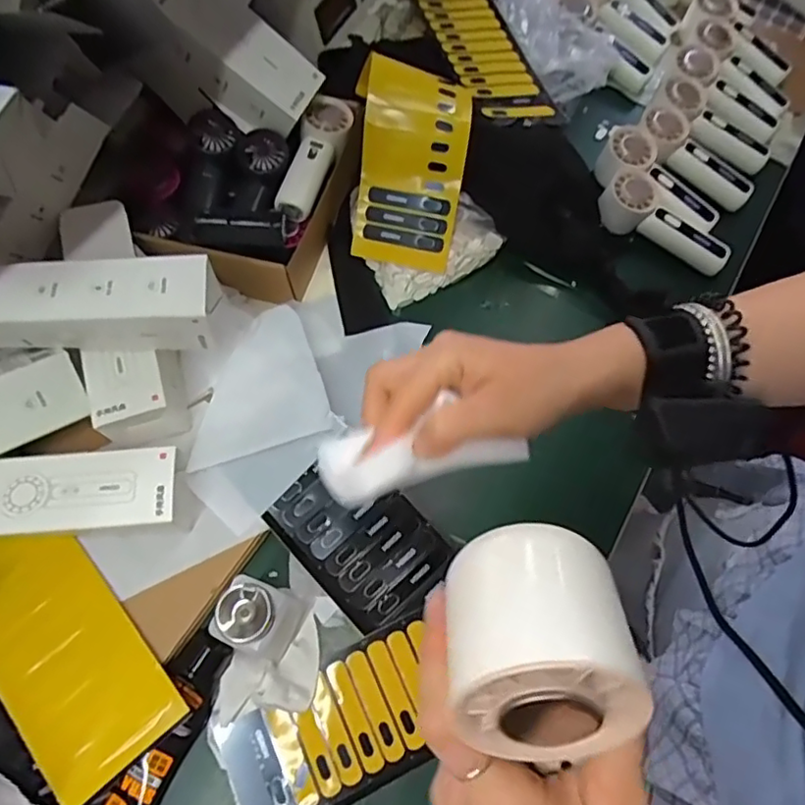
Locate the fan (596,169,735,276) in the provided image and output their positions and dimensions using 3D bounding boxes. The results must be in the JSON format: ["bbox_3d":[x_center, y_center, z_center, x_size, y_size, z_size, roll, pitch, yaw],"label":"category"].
[{"bbox_3d":[0.302,-0.207,0.685,0.157,0.041,0.067,30,71,9],"label":"fan"}]

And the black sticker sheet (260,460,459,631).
[{"bbox_3d":[-0.038,0.124,0.554,0.107,0.004,0.156,-42,85,-13],"label":"black sticker sheet"}]

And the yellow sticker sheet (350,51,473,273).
[{"bbox_3d":[0.009,-0.253,0.645,0.114,0.051,0.198,11,113,6],"label":"yellow sticker sheet"}]

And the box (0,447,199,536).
[{"bbox_3d":[-0.305,0.082,0.506,0.236,0.060,0.069,-3,68,-3],"label":"box"}]

